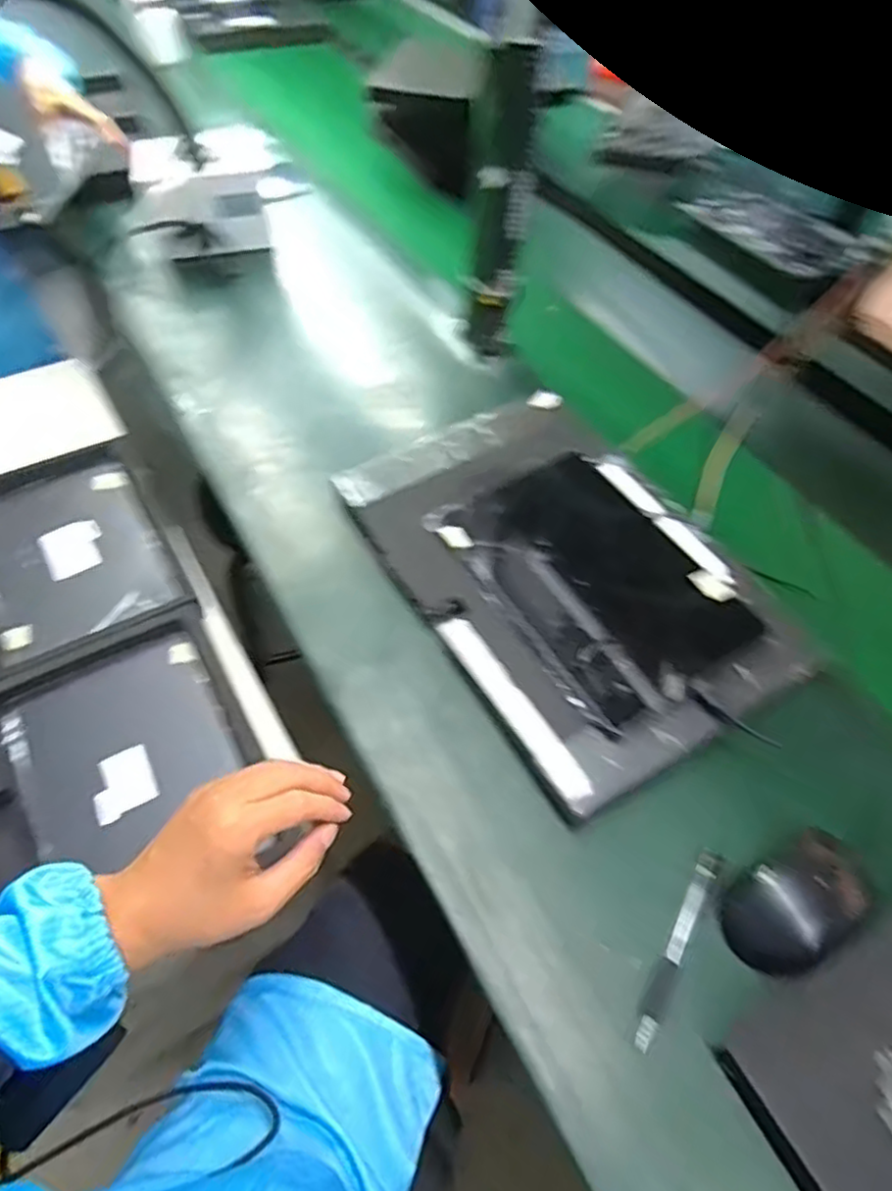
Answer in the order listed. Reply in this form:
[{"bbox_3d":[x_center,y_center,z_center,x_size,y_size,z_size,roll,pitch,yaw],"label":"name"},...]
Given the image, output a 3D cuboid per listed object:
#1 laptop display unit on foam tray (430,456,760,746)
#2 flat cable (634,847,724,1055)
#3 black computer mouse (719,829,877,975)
[{"bbox_3d":[0.134,-0.021,0.592,0.196,0.026,0.254,-27,60,-19],"label":"laptop display unit on foam tray"},{"bbox_3d":[0.155,0.231,0.448,0.016,0.011,0.133,27,59,16],"label":"flat cable"},{"bbox_3d":[0.233,0.206,0.449,0.093,0.032,0.060,-25,59,-18],"label":"black computer mouse"}]

